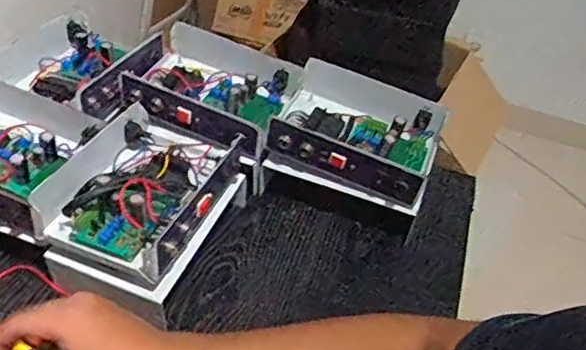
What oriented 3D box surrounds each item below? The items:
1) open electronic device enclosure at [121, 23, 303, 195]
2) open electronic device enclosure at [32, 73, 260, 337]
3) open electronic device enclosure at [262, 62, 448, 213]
[{"bbox_3d":[-0.111,-0.120,0.800,0.217,0.065,0.187,16,44,9],"label":"open electronic device enclosure"},{"bbox_3d":[-0.169,0.010,0.669,0.190,0.083,0.245,16,44,10],"label":"open electronic device enclosure"},{"bbox_3d":[0.082,-0.052,0.754,0.208,0.068,0.147,17,44,11],"label":"open electronic device enclosure"}]

